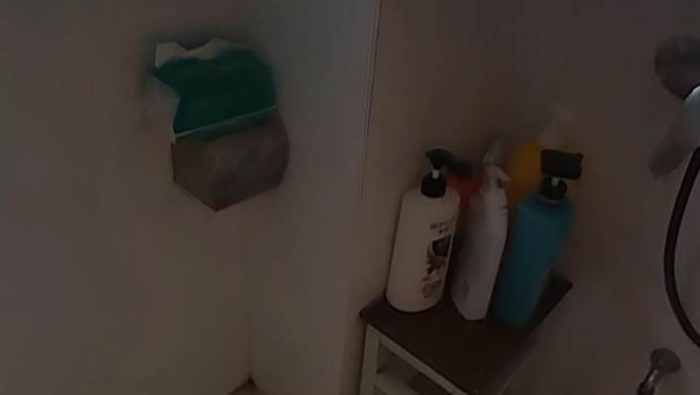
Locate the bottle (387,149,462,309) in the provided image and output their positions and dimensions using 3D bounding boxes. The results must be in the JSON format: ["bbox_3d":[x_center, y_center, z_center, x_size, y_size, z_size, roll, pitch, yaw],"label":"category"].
[{"bbox_3d":[0.117,0.059,0.871,0.085,0.266,0.077,13,33,14],"label":"bottle"}]

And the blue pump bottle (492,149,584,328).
[{"bbox_3d":[0.284,0.073,0.862,0.075,0.288,0.078,21,35,25],"label":"blue pump bottle"}]

